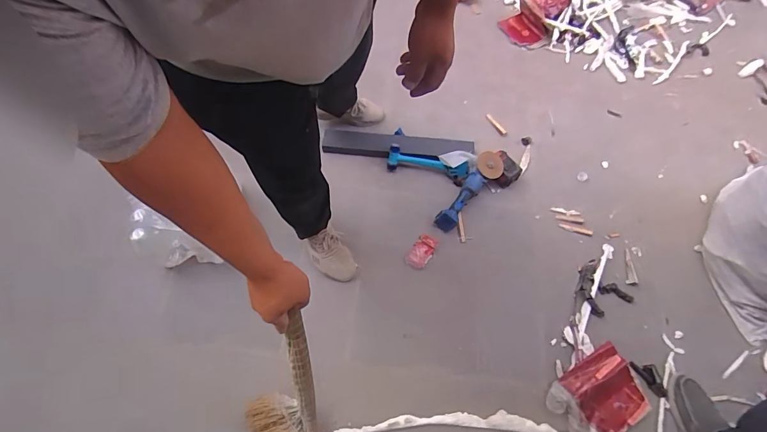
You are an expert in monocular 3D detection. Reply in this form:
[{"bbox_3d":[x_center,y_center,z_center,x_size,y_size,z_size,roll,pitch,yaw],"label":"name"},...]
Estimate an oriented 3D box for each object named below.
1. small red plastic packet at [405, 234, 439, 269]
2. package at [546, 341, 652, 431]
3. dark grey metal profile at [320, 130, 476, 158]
[{"bbox_3d":[0.133,0.122,1.322,0.072,0.014,0.129,34,68,14],"label":"small red plastic packet"},{"bbox_3d":[0.639,0.535,1.133,0.275,0.041,0.212,-31,69,-15],"label":"package"},{"bbox_3d":[0.053,-0.267,1.443,0.552,0.033,0.095,2,71,1],"label":"dark grey metal profile"}]

